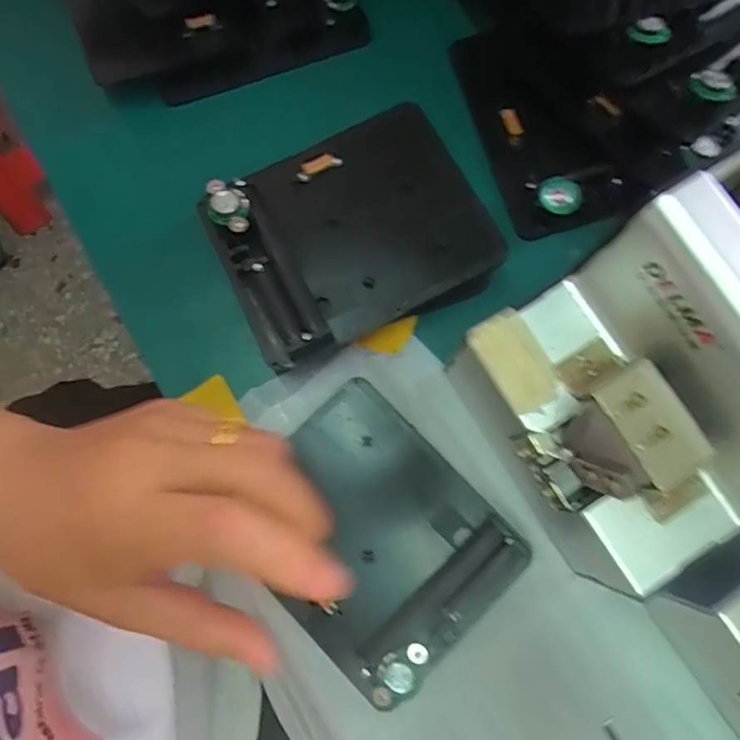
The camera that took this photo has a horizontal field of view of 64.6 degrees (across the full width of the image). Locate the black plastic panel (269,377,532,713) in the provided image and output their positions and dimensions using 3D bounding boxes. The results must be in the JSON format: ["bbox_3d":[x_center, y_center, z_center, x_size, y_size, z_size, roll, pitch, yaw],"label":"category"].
[{"bbox_3d":[0.002,0.084,0.297,0.108,0.022,0.130,-44,83,-7],"label":"black plastic panel"}]

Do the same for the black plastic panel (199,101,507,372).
[{"bbox_3d":[-0.012,-0.074,0.307,0.131,0.025,0.108,-23,81,-4],"label":"black plastic panel"}]

